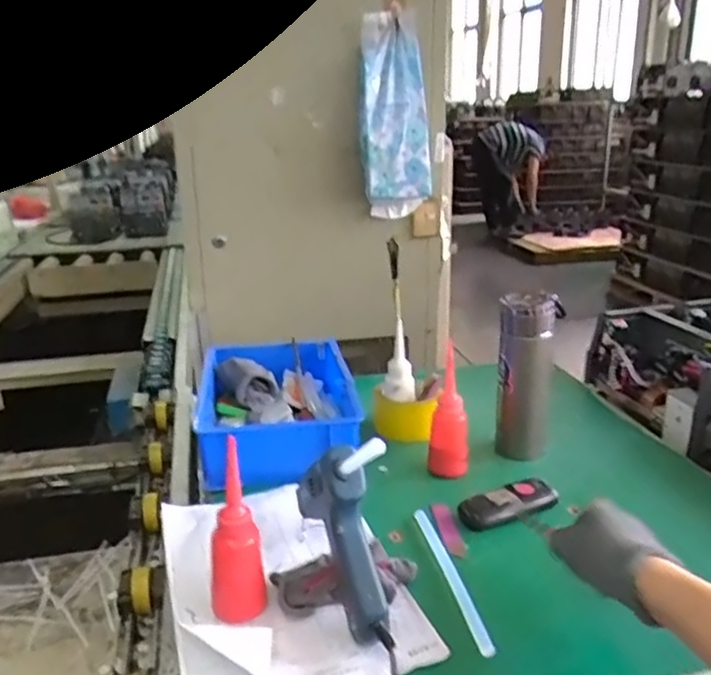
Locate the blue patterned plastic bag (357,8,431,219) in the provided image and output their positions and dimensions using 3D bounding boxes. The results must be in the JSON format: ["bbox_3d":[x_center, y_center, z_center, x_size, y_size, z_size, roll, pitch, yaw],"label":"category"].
[{"bbox_3d":[0.103,-0.567,1.679,0.179,0.484,0.070,-4,19,-9],"label":"blue patterned plastic bag"}]

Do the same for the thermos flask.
[{"bbox_3d":[0.217,0.047,0.830,0.074,0.201,0.063,4,19,15],"label":"thermos flask"}]

